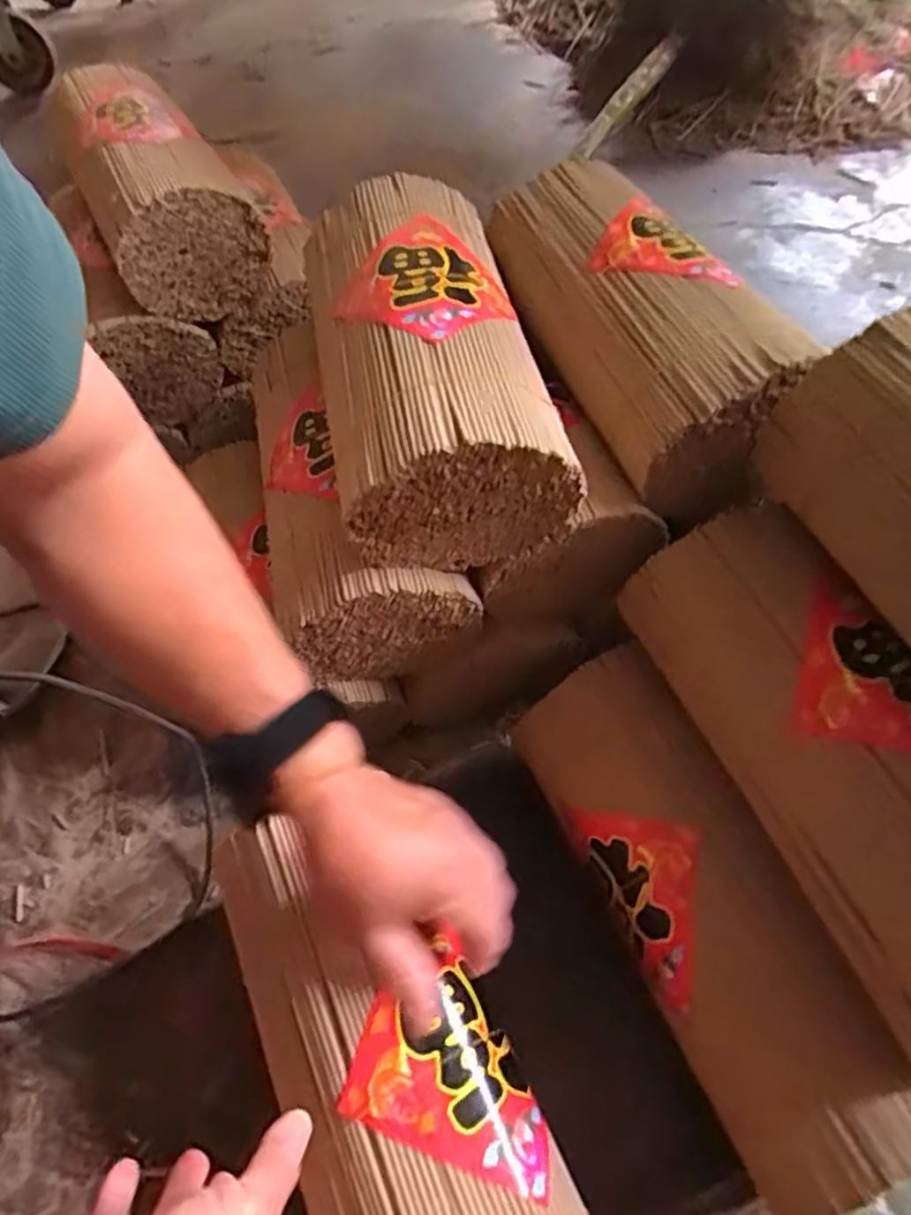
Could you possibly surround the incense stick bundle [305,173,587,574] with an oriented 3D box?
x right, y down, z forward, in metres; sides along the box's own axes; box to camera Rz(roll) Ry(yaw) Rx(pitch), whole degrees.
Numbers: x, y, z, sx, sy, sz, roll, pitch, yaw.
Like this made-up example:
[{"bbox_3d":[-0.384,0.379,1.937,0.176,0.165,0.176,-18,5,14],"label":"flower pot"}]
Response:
[{"bbox_3d":[-0.024,-0.179,0.513,0.147,0.111,0.306,-12,55,-3],"label":"incense stick bundle"}]

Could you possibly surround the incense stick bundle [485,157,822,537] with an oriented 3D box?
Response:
[{"bbox_3d":[0.129,-0.214,0.547,0.124,0.111,0.305,-18,56,-8],"label":"incense stick bundle"}]

